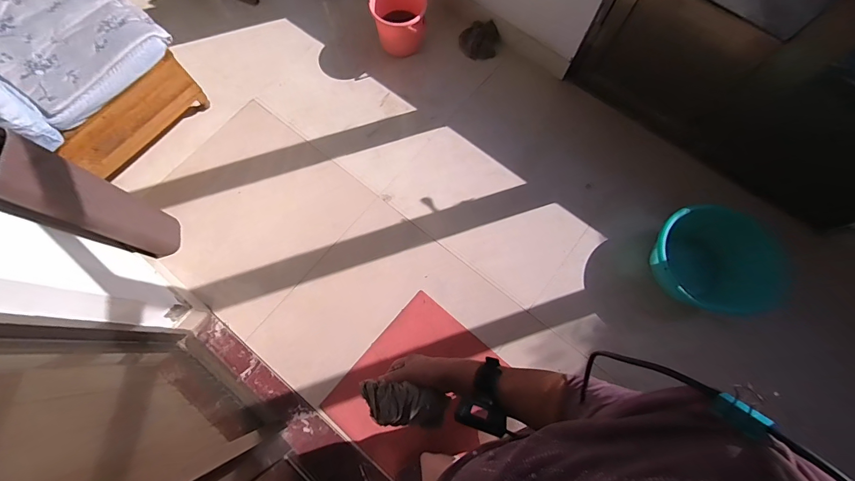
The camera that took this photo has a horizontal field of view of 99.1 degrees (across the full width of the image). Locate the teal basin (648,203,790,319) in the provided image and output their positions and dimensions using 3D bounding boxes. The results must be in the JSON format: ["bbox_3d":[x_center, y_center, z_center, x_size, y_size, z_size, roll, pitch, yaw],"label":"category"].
[{"bbox_3d":[1.145,0.075,1.508,0.466,0.196,0.416,4,74,2],"label":"teal basin"}]

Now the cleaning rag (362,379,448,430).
[{"bbox_3d":[-0.038,0.264,0.590,0.141,0.042,0.060,14,76,-5],"label":"cleaning rag"}]

